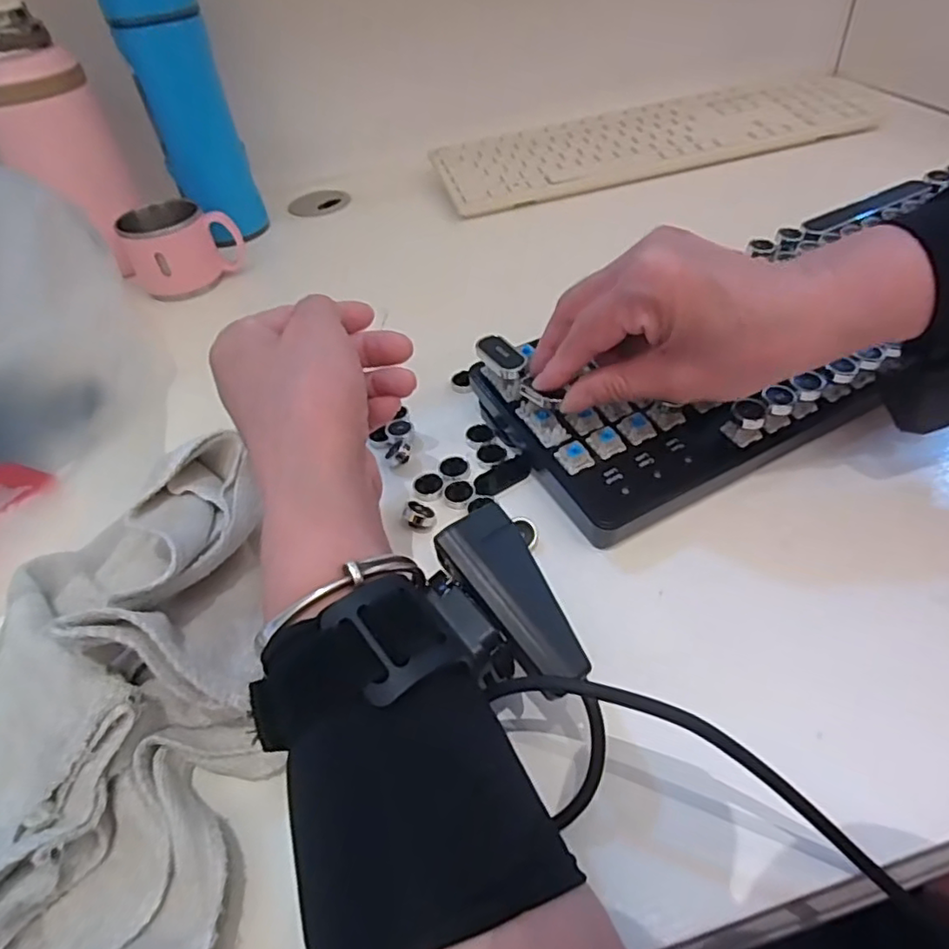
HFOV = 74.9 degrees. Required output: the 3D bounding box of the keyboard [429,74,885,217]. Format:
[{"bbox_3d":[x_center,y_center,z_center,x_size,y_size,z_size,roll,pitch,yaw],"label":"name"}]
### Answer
[{"bbox_3d":[0.178,-0.334,0.613,0.425,0.022,0.112,-15,45,-7],"label":"keyboard"}]

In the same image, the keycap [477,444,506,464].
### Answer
[{"bbox_3d":[0.009,-0.011,0.340,0.015,0.004,0.013,-1,45,6],"label":"keycap"}]

